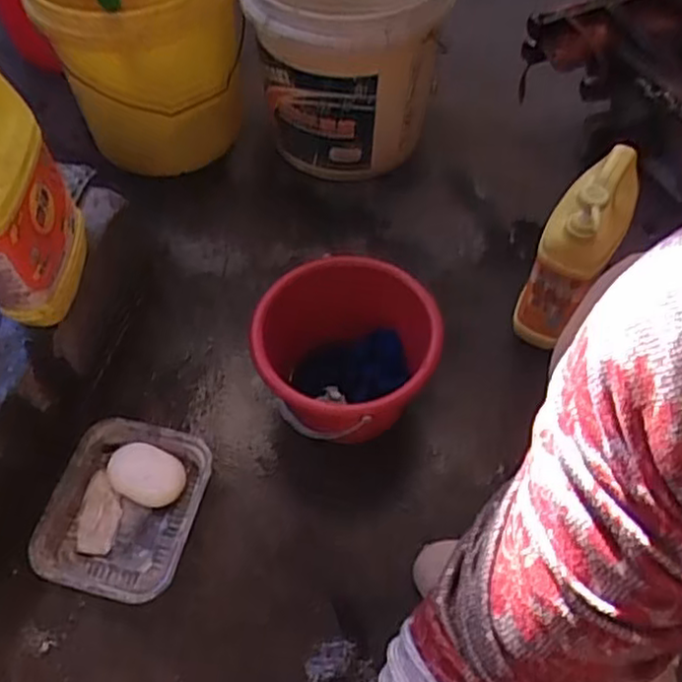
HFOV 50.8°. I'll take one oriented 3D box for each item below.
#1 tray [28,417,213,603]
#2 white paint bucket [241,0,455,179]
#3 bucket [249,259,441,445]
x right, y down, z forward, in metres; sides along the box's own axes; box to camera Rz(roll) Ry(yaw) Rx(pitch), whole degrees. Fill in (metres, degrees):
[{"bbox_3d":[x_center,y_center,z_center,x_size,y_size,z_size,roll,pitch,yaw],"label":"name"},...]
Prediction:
[{"bbox_3d":[-0.226,0.176,0.758,0.149,0.033,0.182,12,57,5],"label":"tray"},{"bbox_3d":[0.006,-0.410,0.993,0.279,0.243,0.262,1,57,-2],"label":"white paint bucket"},{"bbox_3d":[0.008,0.028,0.777,0.175,0.156,0.190,1,57,-2],"label":"bucket"}]

